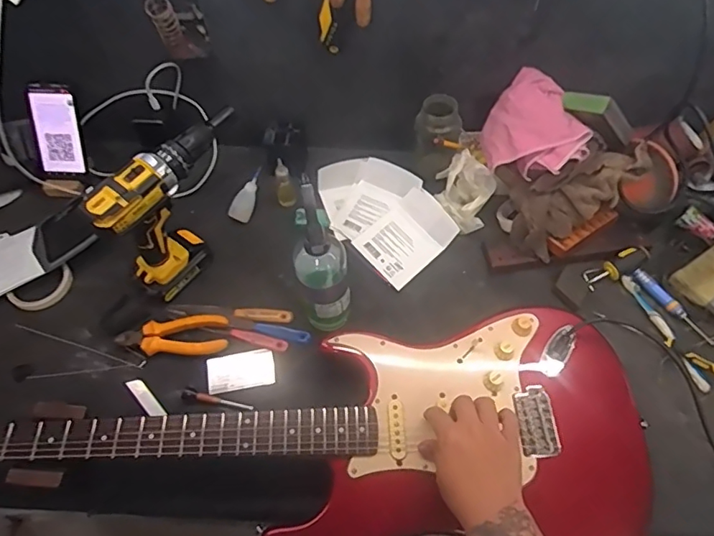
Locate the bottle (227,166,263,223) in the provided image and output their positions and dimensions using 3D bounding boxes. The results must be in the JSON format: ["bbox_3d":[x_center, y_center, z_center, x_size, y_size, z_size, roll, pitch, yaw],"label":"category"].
[{"bbox_3d":[-0.172,-0.115,0.825,0.031,0.019,0.088,27,96,19],"label":"bottle"}]

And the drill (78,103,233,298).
[{"bbox_3d":[-0.239,-0.091,0.721,0.061,0.198,0.226,32,65,21],"label":"drill"}]

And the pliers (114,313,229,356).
[{"bbox_3d":[-0.254,0.093,0.716,0.145,0.013,0.056,-8,58,-1],"label":"pliers"}]

